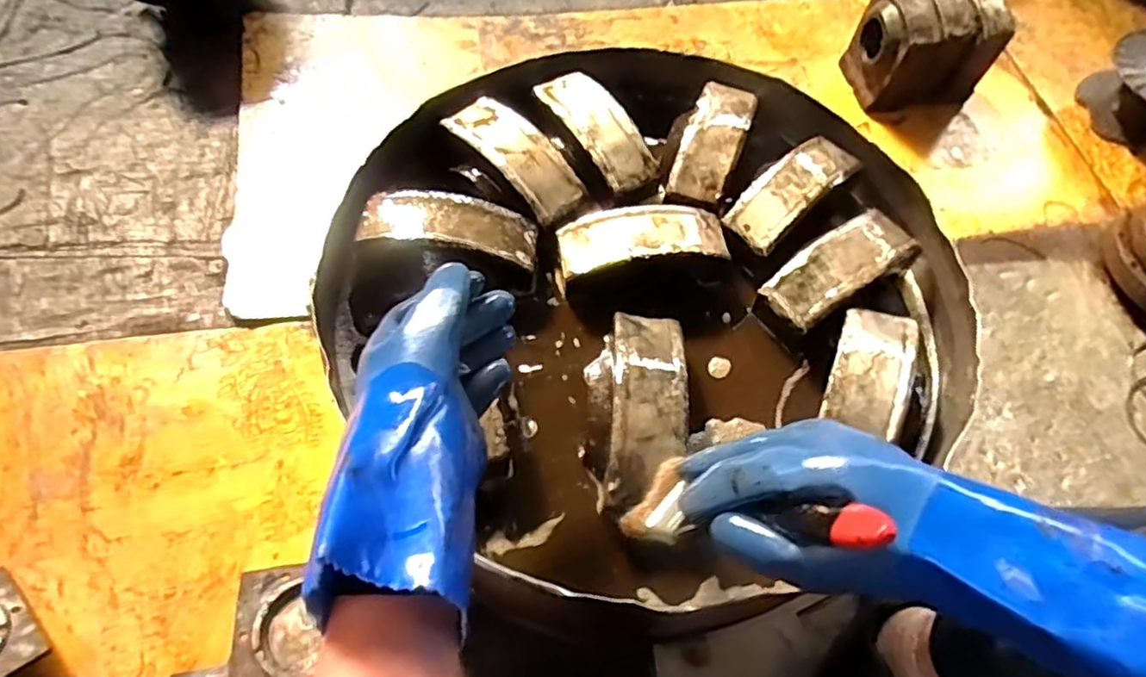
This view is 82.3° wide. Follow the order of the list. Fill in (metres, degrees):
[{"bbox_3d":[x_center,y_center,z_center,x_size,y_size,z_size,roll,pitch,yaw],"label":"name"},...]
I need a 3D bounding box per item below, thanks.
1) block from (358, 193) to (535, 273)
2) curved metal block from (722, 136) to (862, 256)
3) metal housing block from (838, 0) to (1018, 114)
[{"bbox_3d":[-0.117,-0.103,0.623,0.163,0.041,0.062,6,62,-1],"label":"block"},{"bbox_3d":[0.221,-0.151,0.659,0.150,0.034,0.059,-38,71,-21],"label":"curved metal block"},{"bbox_3d":[0.662,-0.558,1.238,0.220,0.162,0.163,-11,61,-6],"label":"metal housing block"}]

